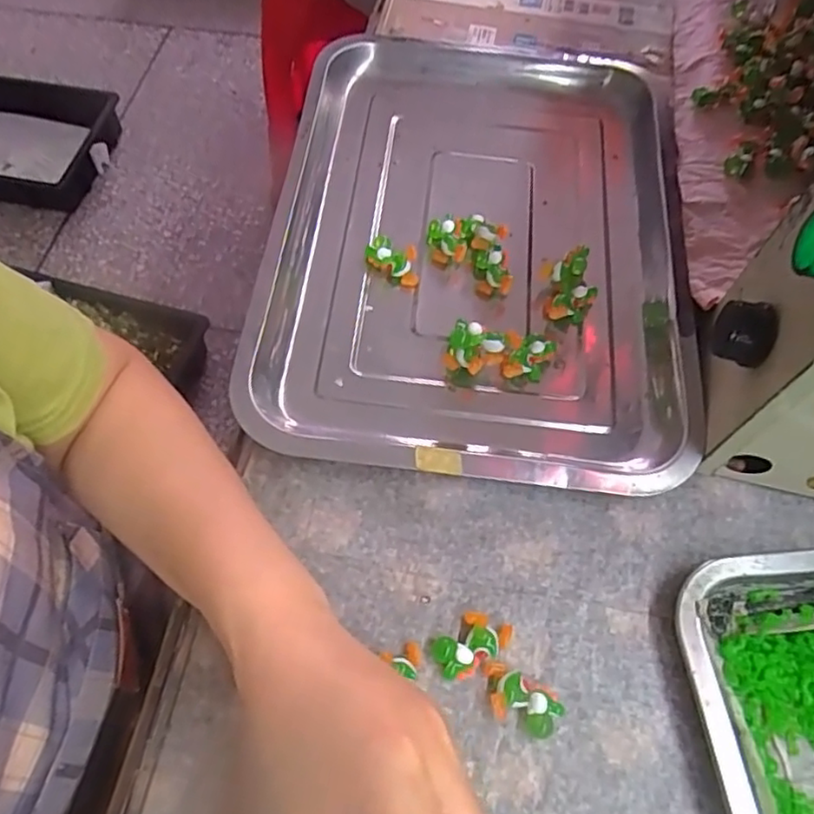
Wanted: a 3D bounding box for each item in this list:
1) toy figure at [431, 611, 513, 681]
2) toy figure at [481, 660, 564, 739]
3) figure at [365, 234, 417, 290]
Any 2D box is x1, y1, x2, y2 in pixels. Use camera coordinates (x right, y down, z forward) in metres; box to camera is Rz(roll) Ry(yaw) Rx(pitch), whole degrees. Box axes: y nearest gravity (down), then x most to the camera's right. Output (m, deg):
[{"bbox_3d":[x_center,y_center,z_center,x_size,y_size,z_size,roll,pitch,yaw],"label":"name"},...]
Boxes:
[{"bbox_3d":[0.031,0.115,0.314,0.039,0.011,0.023,-34,68,-18],"label":"toy figure"},{"bbox_3d":[0.053,0.138,0.303,0.039,0.012,0.022,23,63,10],"label":"toy figure"},{"bbox_3d":[-0.010,-0.095,0.425,0.036,0.021,0.022,10,62,4],"label":"figure"}]

